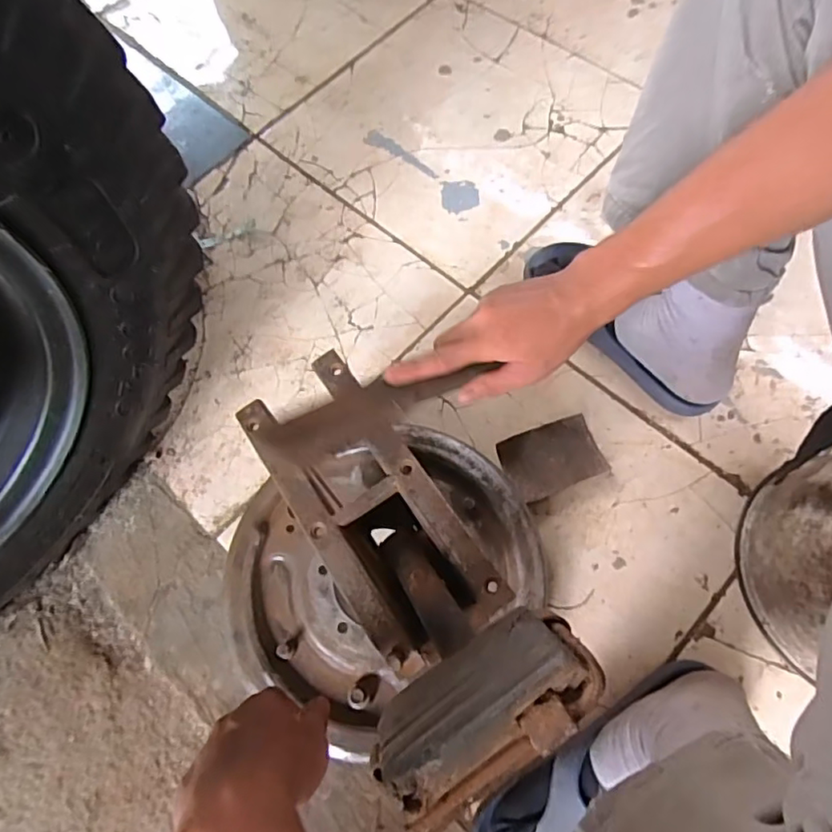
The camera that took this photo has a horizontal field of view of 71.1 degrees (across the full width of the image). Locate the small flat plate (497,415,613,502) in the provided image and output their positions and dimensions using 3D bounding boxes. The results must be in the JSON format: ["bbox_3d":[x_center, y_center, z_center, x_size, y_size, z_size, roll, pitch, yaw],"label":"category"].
[{"bbox_3d":[0.143,0.043,0.613,0.099,0.012,0.070,-22,68,-5],"label":"small flat plate"}]

